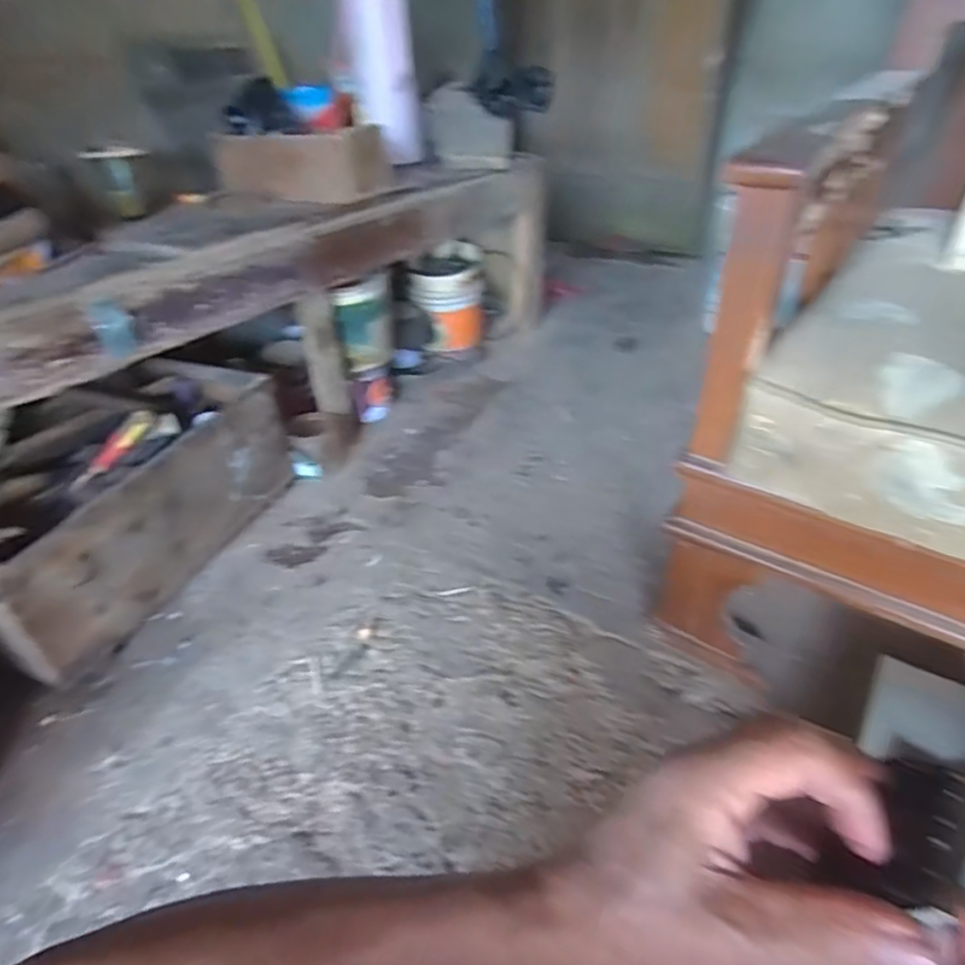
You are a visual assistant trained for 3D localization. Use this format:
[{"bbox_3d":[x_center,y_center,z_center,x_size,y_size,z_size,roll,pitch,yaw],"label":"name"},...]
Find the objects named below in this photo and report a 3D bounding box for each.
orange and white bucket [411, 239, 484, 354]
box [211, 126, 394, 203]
[{"bbox_3d":[-0.079,-0.448,1.502,0.167,0.234,0.165,1,39,6],"label":"orange and white bucket"},{"bbox_3d":[-0.327,-0.555,1.048,0.305,0.095,0.122,5,40,12],"label":"box"}]

